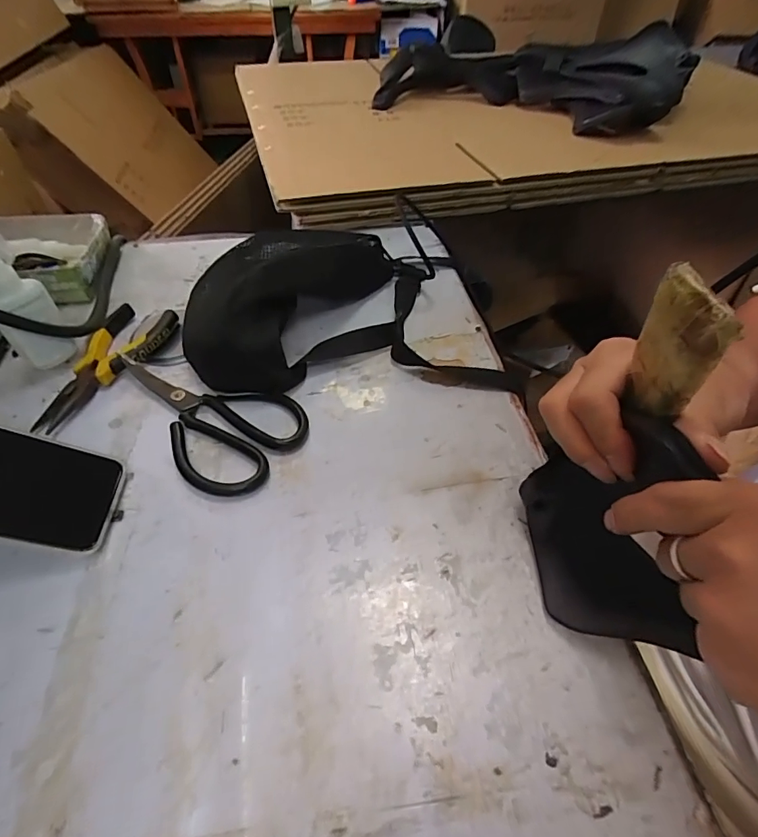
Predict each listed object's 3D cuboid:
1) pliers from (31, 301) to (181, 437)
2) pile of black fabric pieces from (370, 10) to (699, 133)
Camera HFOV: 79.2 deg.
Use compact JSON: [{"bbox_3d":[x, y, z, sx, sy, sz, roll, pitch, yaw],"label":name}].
[{"bbox_3d":[-0.251,-0.050,0.421,0.069,0.021,0.153,12,50,9],"label":"pliers"},{"bbox_3d":[0.259,-0.601,0.804,0.496,0.101,0.268,17,50,14],"label":"pile of black fabric pieces"}]

